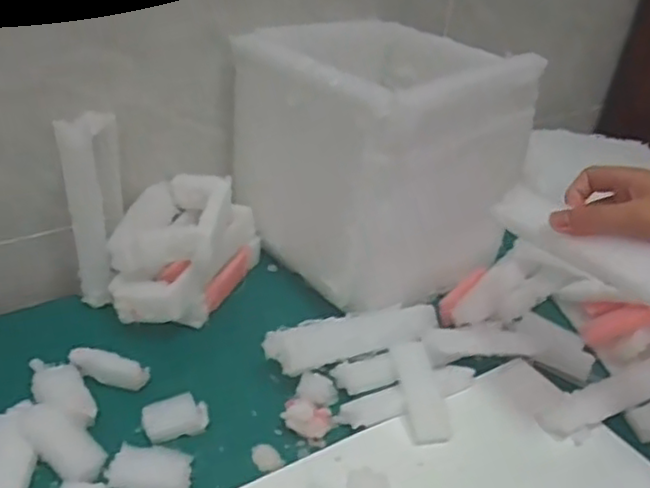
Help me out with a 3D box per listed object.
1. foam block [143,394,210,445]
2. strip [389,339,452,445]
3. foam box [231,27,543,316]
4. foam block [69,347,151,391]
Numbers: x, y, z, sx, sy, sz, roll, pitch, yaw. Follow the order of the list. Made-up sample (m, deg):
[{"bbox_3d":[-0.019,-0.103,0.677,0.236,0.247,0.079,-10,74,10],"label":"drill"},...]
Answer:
[{"bbox_3d":[-0.113,0.133,0.512,0.048,0.019,0.028,-9,35,-23],"label":"foam block"},{"bbox_3d":[0.076,0.116,0.540,0.031,0.009,0.089,-2,51,-13],"label":"strip"},{"bbox_3d":[0.048,-0.092,0.672,0.209,0.225,0.233,-24,43,-39],"label":"foam box"},{"bbox_3d":[-0.174,0.100,0.542,0.062,0.019,0.016,20,32,-6],"label":"foam block"}]

